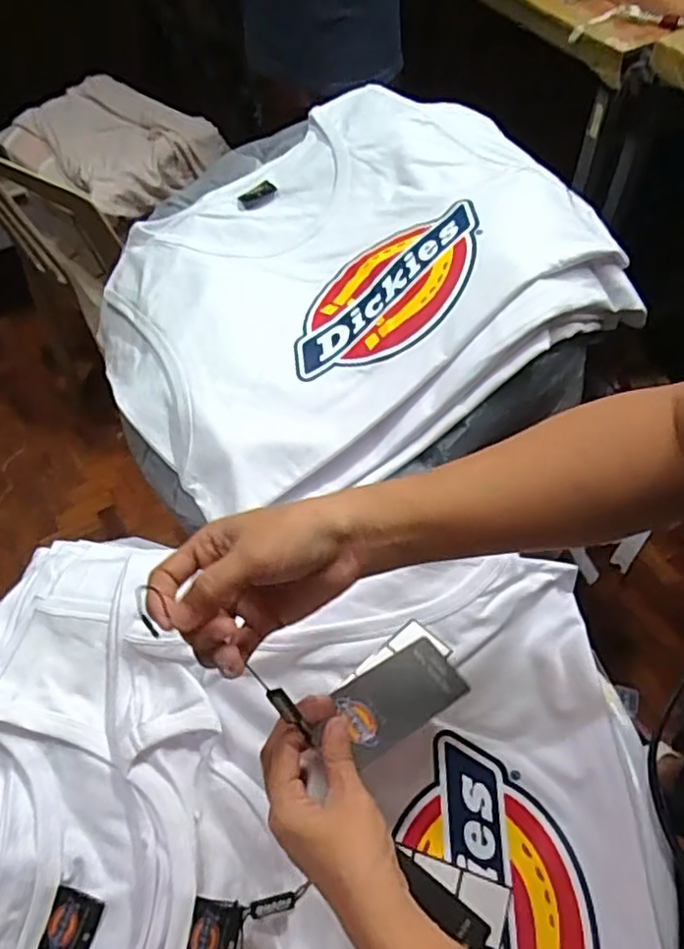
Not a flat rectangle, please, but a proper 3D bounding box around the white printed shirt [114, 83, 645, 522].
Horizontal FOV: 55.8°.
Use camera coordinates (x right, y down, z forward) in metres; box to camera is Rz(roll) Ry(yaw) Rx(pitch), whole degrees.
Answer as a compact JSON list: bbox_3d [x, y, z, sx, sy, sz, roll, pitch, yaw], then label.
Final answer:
[{"bbox_3d":[-0.008,-0.216,0.657,0.495,0.096,0.443,-29,60,-16],"label":"white printed shirt"}]

